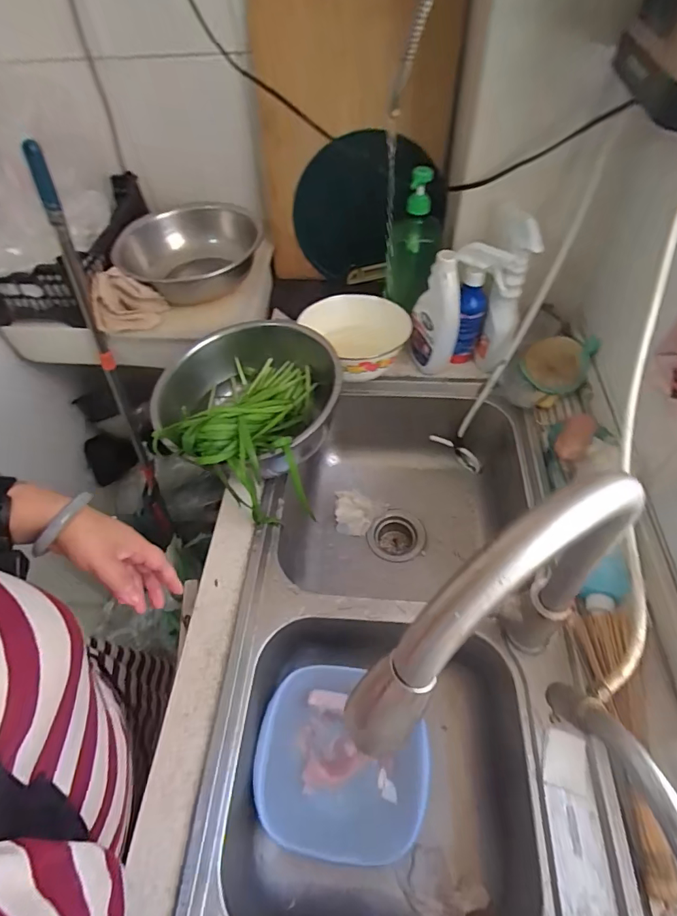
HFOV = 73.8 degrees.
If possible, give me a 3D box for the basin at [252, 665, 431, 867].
[{"bbox_3d":[0.006,0.392,0.592,0.210,0.073,0.198,0,55,3],"label":"basin"}]

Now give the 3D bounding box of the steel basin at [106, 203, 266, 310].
[{"bbox_3d":[-0.289,-0.402,0.911,0.254,0.103,0.283,-33,60,-18],"label":"steel basin"}]

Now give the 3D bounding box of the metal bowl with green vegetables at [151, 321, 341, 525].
[{"bbox_3d":[-0.148,-0.098,0.721,0.322,0.139,0.295,-1,55,2],"label":"metal bowl with green vegetables"}]

